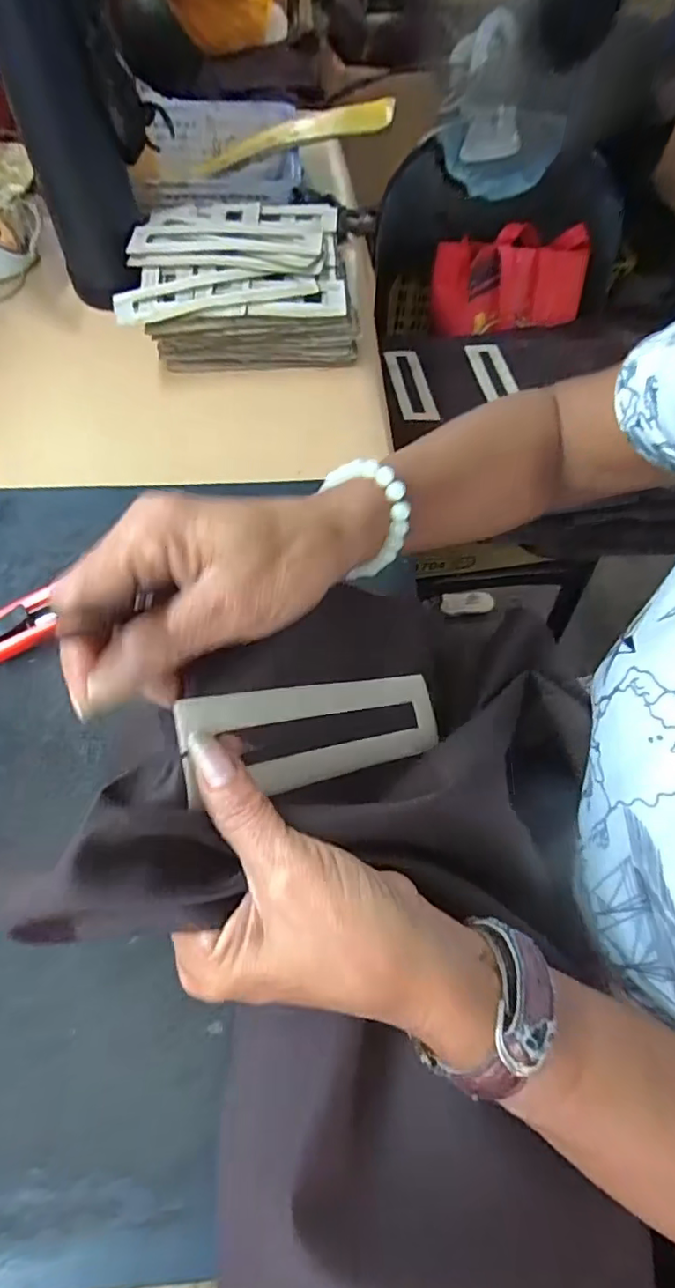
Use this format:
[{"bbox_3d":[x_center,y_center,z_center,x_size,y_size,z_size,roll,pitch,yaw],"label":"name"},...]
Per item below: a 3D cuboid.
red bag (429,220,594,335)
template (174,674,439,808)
[{"bbox_3d":[0.247,-0.549,0.862,0.247,0.137,0.080,-13,41,-13],"label":"red bag"},{"bbox_3d":[-0.001,0.037,0.251,0.152,0.010,0.040,-2,81,-50],"label":"template"}]

